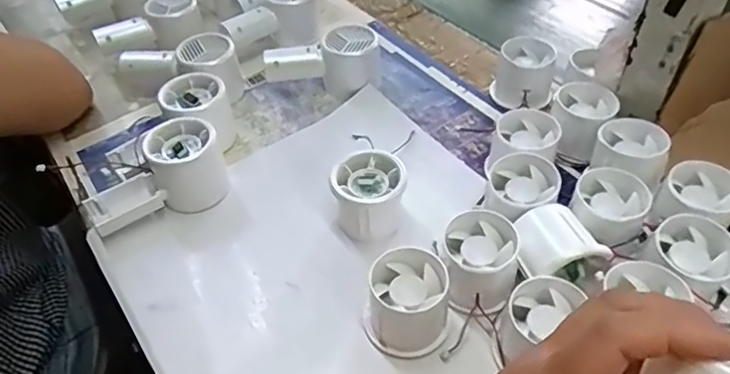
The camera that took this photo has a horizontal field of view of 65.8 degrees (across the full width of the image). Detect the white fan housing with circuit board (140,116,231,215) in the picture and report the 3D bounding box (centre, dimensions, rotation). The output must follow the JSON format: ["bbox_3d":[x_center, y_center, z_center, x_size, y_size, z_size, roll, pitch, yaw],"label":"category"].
[{"bbox_3d":[-0.148,-0.019,0.472,0.054,0.060,0.052,-23,50,-16],"label":"white fan housing with circuit board"}]

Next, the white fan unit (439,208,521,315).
[{"bbox_3d":[0.079,0.053,0.394,0.049,0.047,0.058,2,48,6],"label":"white fan unit"}]

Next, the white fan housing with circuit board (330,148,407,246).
[{"bbox_3d":[0.004,0.007,0.439,0.054,0.048,0.051,-10,48,-5],"label":"white fan housing with circuit board"}]

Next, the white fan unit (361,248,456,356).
[{"bbox_3d":[0.029,0.077,0.376,0.056,0.049,0.054,2,48,6],"label":"white fan unit"}]

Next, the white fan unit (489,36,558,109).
[{"bbox_3d":[0.151,-0.107,0.541,0.056,0.047,0.064,9,49,13],"label":"white fan unit"}]

